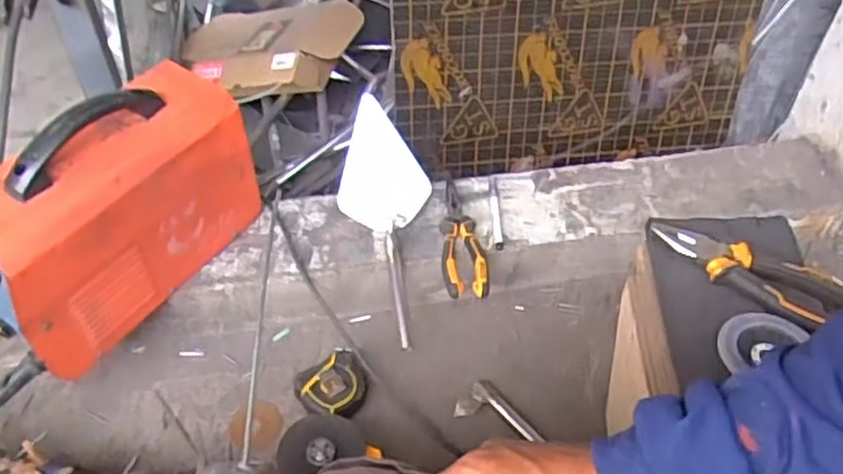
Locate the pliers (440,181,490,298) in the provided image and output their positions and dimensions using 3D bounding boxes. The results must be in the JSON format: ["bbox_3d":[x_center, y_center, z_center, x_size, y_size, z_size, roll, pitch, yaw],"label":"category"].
[{"bbox_3d":[0.053,-0.005,0.931,0.055,0.019,0.183,-2,47,-3],"label":"pliers"}]

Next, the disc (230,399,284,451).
[{"bbox_3d":[-0.203,0.226,0.857,0.063,0.013,0.065,1,47,-1],"label":"disc"}]

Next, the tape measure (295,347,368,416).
[{"bbox_3d":[-0.109,0.186,0.873,0.082,0.046,0.078,-31,55,-27],"label":"tape measure"}]

